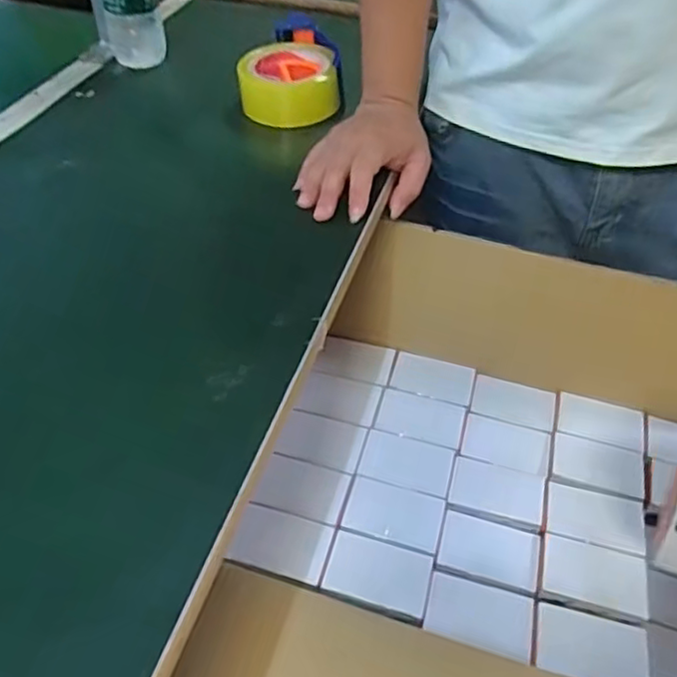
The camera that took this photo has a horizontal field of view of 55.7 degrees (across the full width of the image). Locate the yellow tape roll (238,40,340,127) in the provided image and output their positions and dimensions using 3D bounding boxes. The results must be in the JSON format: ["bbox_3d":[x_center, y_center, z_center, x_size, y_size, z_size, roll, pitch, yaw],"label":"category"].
[{"bbox_3d":[-0.057,-0.284,0.716,0.106,0.052,0.099,-5,48,-8],"label":"yellow tape roll"}]

